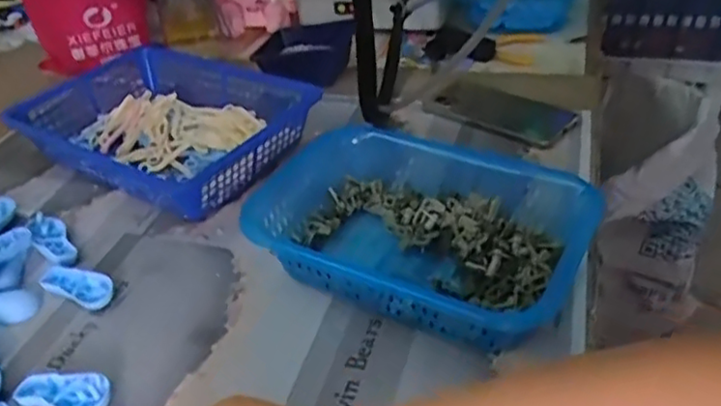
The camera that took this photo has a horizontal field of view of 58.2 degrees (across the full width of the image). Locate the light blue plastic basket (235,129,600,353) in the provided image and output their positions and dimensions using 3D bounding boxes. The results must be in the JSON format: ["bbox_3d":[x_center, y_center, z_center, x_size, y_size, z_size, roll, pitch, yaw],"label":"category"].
[{"bbox_3d":[0.048,0.028,0.531,0.247,0.072,0.181,18,41,26],"label":"light blue plastic basket"}]

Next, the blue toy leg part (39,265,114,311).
[{"bbox_3d":[-0.239,0.072,0.545,0.068,0.016,0.029,9,38,16],"label":"blue toy leg part"}]

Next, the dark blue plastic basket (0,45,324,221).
[{"bbox_3d":[-0.209,-0.081,0.706,0.276,0.066,0.206,18,41,26],"label":"dark blue plastic basket"}]

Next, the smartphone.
[{"bbox_3d":[0.153,-0.109,0.742,0.172,0.011,0.096,25,45,33],"label":"smartphone"}]

